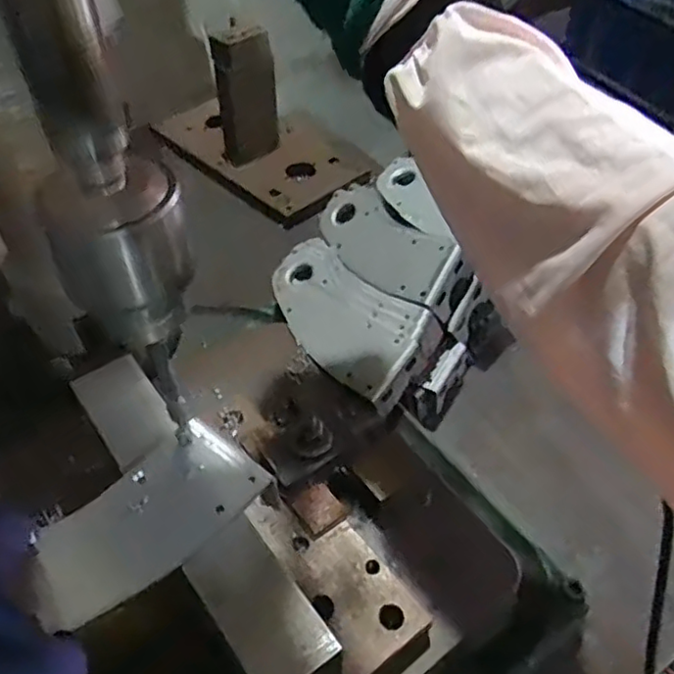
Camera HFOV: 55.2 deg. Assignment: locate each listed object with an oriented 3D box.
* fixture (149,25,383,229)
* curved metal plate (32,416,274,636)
[{"bbox_3d":[-0.109,-0.300,0.829,0.296,0.163,0.150,37,58,27],"label":"fixture"},{"bbox_3d":[-0.093,0.090,0.321,0.060,0.008,0.112,36,58,26],"label":"curved metal plate"}]

